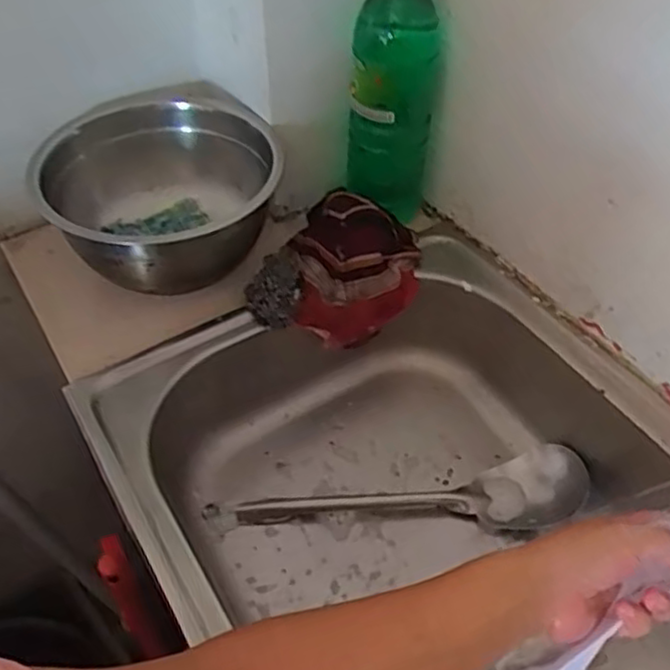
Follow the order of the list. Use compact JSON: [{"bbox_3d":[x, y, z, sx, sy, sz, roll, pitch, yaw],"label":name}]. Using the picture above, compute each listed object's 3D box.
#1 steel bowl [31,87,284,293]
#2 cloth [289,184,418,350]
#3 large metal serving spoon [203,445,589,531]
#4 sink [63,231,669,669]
[{"bbox_3d":[-0.162,-0.132,0.681,0.208,0.112,0.256,-14,49,-13],"label":"steel bowl"},{"bbox_3d":[0.022,-0.063,0.686,0.115,0.094,0.129,1,47,1],"label":"cloth"},{"bbox_3d":[0.054,0.148,0.631,0.331,0.045,0.063,-5,47,-5],"label":"large metal serving spoon"},{"bbox_3d":[0.109,0.196,0.537,0.400,0.134,0.593,-25,52,-22],"label":"sink"}]

